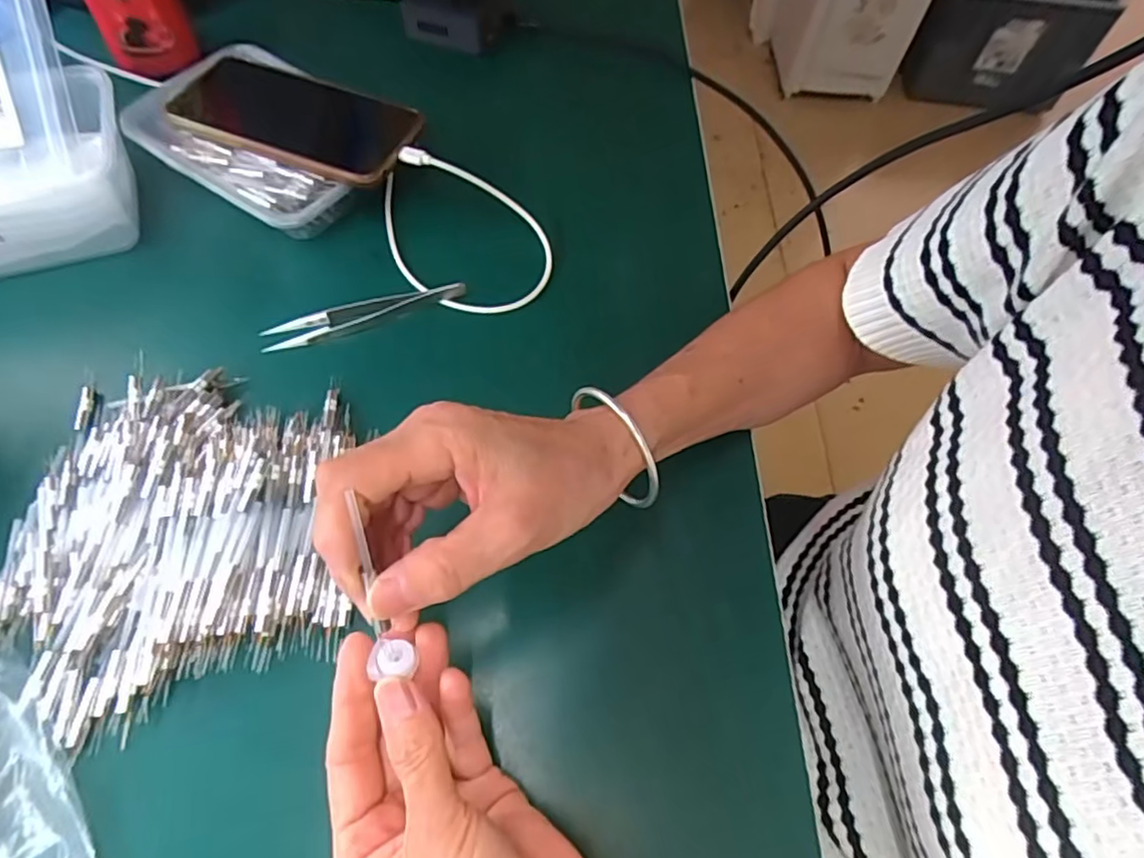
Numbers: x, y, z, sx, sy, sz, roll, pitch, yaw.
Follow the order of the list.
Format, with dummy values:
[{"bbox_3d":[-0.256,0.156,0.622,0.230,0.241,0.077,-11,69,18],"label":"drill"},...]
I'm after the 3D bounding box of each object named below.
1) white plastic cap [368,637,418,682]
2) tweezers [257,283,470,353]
[{"bbox_3d":[-0.069,0.088,0.247,0.016,0.004,0.014,9,61,1],"label":"white plastic cap"},{"bbox_3d":[-0.128,-0.072,0.397,0.122,0.015,0.019,-16,63,-12],"label":"tweezers"}]

